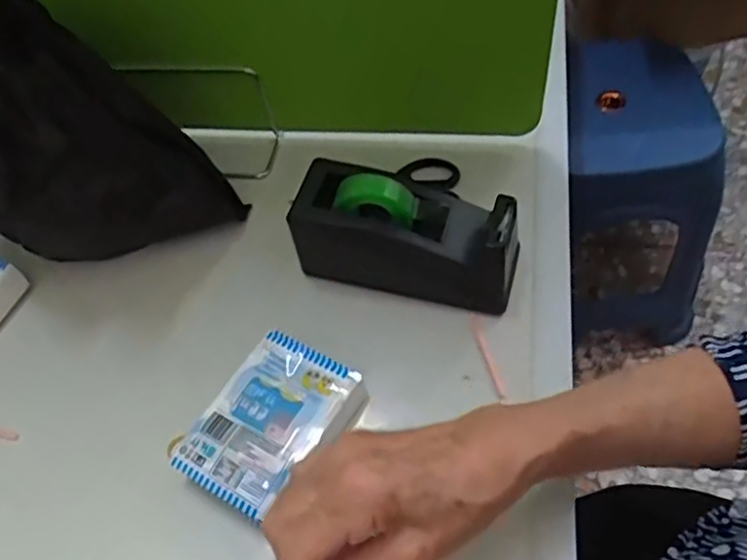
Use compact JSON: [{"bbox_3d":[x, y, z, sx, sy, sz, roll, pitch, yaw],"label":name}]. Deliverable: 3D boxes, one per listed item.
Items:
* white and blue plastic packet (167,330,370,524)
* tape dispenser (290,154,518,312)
[{"bbox_3d":[-0.064,0.094,0.415,0.080,0.043,0.106,27,64,22],"label":"white and blue plastic packet"},{"bbox_3d":[0.022,-0.033,0.443,0.151,0.084,0.060,15,60,16],"label":"tape dispenser"}]

